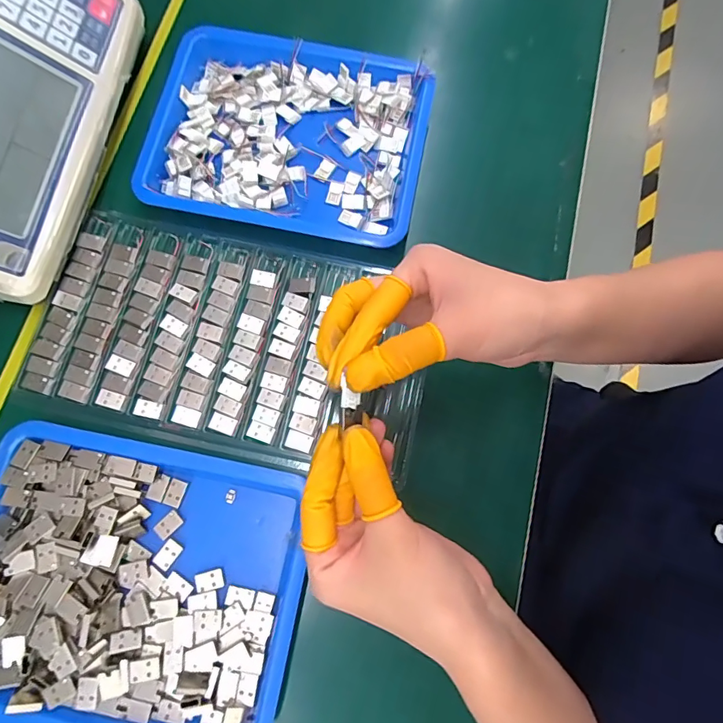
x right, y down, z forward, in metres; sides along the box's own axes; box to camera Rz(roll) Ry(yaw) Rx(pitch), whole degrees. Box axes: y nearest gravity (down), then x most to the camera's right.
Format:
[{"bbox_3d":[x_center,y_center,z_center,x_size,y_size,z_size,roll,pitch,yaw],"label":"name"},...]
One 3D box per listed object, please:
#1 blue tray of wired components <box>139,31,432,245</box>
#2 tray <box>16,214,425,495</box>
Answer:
[{"bbox_3d":[-0.058,-0.182,0.374,0.214,0.035,0.165,12,76,1],"label":"blue tray of wired components"},{"bbox_3d":[-0.094,-0.017,0.344,0.281,0.019,0.154,12,76,2],"label":"tray"}]

